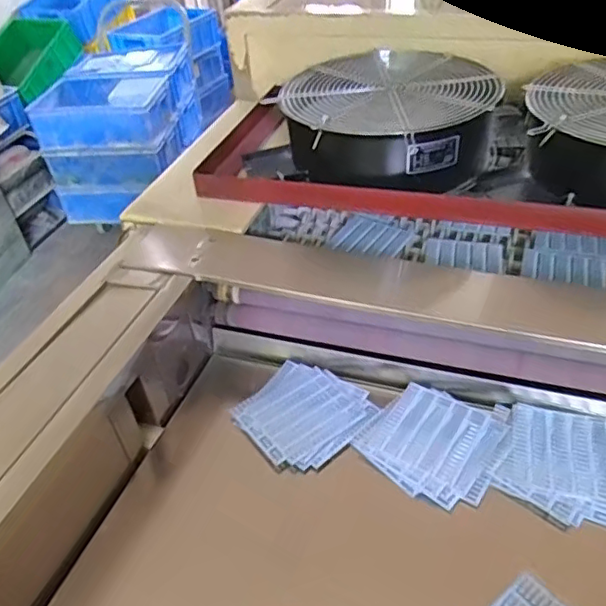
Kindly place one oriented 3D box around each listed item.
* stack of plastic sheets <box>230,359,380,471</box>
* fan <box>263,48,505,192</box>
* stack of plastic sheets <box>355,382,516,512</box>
[{"bbox_3d":[0.001,0.130,0.703,0.138,0.011,0.138,29,52,34],"label":"stack of plastic sheets"},{"bbox_3d":[0.133,-0.283,0.899,0.311,0.124,0.282,9,43,18],"label":"fan"},{"bbox_3d":[0.153,0.153,0.664,0.143,0.012,0.145,23,49,30],"label":"stack of plastic sheets"}]

